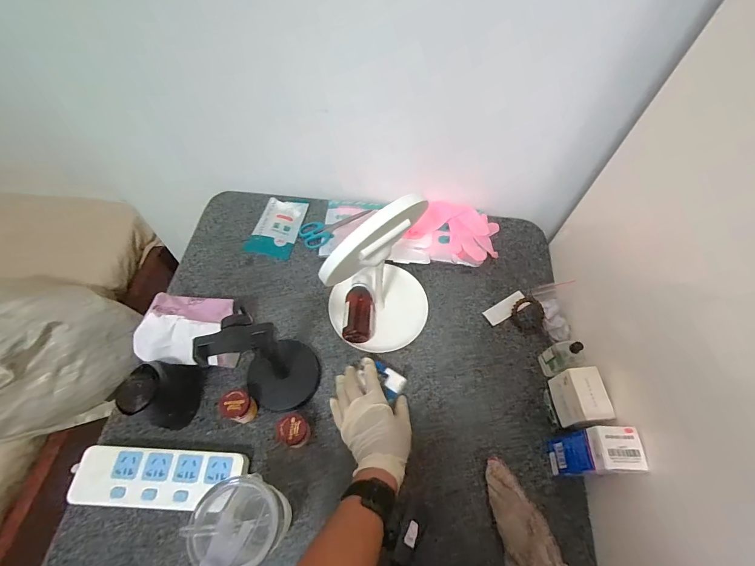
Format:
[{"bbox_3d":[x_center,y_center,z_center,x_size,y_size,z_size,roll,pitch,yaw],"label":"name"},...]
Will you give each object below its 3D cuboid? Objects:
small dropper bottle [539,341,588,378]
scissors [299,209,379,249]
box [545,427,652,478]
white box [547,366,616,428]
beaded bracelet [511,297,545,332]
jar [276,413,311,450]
[{"bbox_3d":[0.287,0.113,0.559,0.040,0.090,0.039,-9,60,-7],"label":"small dropper bottle"},{"bbox_3d":[-0.083,-0.124,0.743,0.157,0.013,0.062,-36,67,-20],"label":"scissors"},{"bbox_3d":[0.270,0.219,0.468,0.052,0.135,0.049,-1,60,-3],"label":"box"},{"bbox_3d":[0.277,0.157,0.501,0.045,0.062,0.067,-8,60,-6],"label":"white box"},{"bbox_3d":[0.260,0.052,0.632,0.049,0.019,0.060,-4,69,5],"label":"beaded bracelet"},{"bbox_3d":[-0.117,0.207,0.515,0.039,0.060,0.043,32,64,16],"label":"jar"}]

